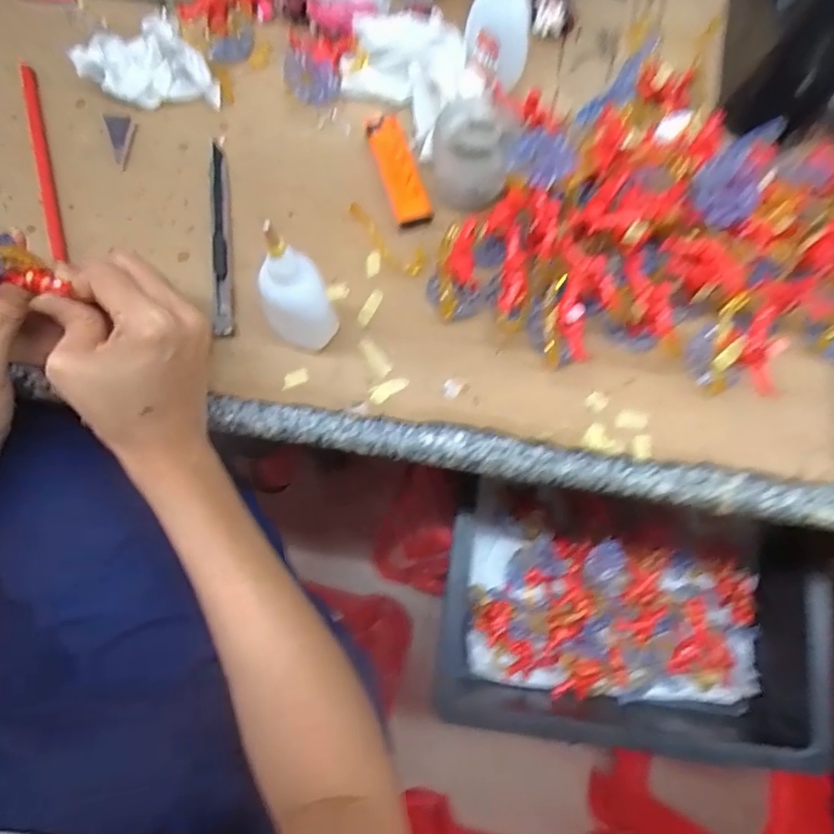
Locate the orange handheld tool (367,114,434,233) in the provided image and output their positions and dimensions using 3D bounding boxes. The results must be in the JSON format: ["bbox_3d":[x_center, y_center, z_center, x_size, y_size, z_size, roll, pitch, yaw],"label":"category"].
[{"bbox_3d":[-0.013,-0.158,0.375,0.023,0.008,0.079,-22,79,14],"label":"orange handheld tool"}]

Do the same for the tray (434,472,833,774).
[{"bbox_3d":[0.187,0.170,0.520,0.326,0.086,0.207,9,75,2],"label":"tray"}]

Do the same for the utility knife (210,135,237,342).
[{"bbox_3d":[-0.124,-0.118,0.372,0.011,0.010,0.143,-7,75,-3],"label":"utility knife"}]

